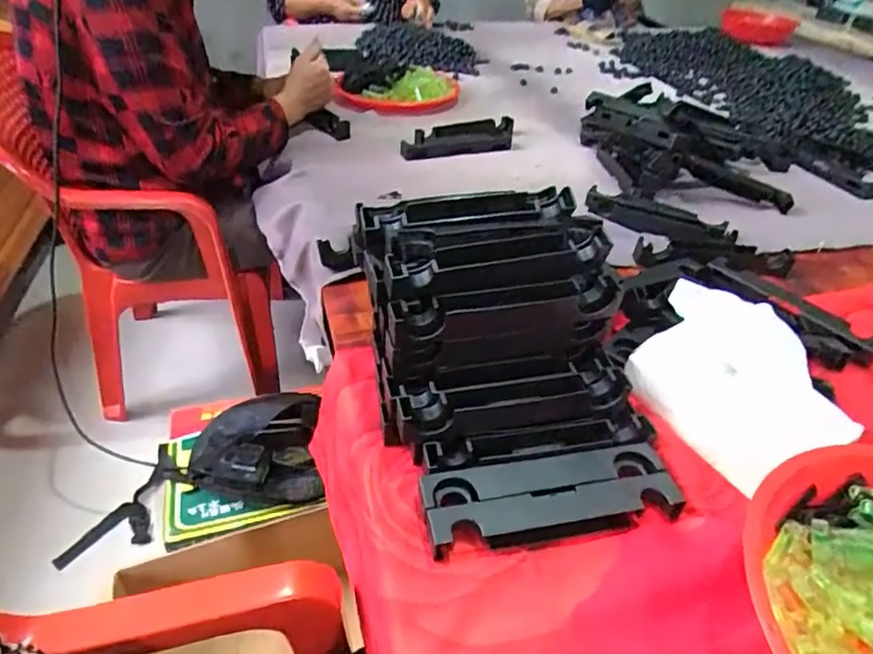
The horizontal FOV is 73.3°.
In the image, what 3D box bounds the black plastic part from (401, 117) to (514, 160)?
[{"bbox_3d":[0.048,-0.323,1.006,0.230,0.037,0.060,-16,42,-23],"label":"black plastic part"}]

